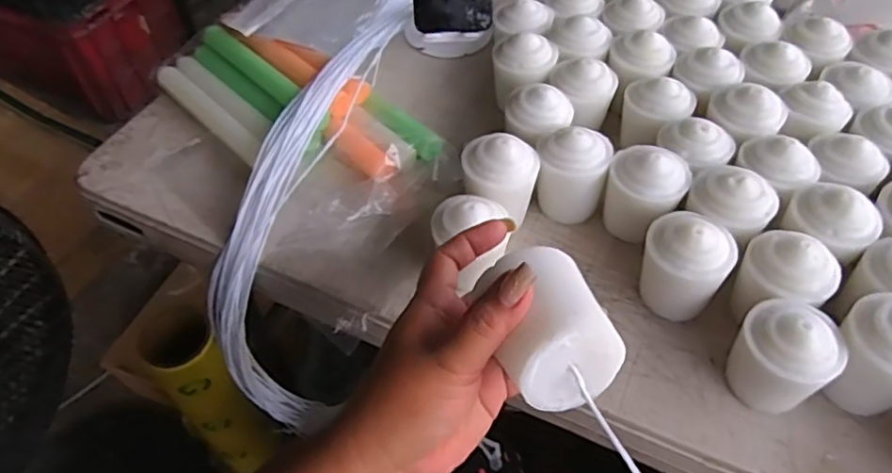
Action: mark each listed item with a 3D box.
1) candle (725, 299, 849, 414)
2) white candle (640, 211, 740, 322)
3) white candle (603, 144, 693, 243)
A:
[{"bbox_3d":[0.211,0.075,0.388,0.049,0.070,0.054,-26,56,-17],"label":"candle"},{"bbox_3d":[0.165,0.024,0.433,0.055,0.073,0.051,-1,52,1],"label":"white candle"},{"bbox_3d":[0.149,-0.027,0.471,0.055,0.074,0.051,-1,52,1],"label":"white candle"}]

